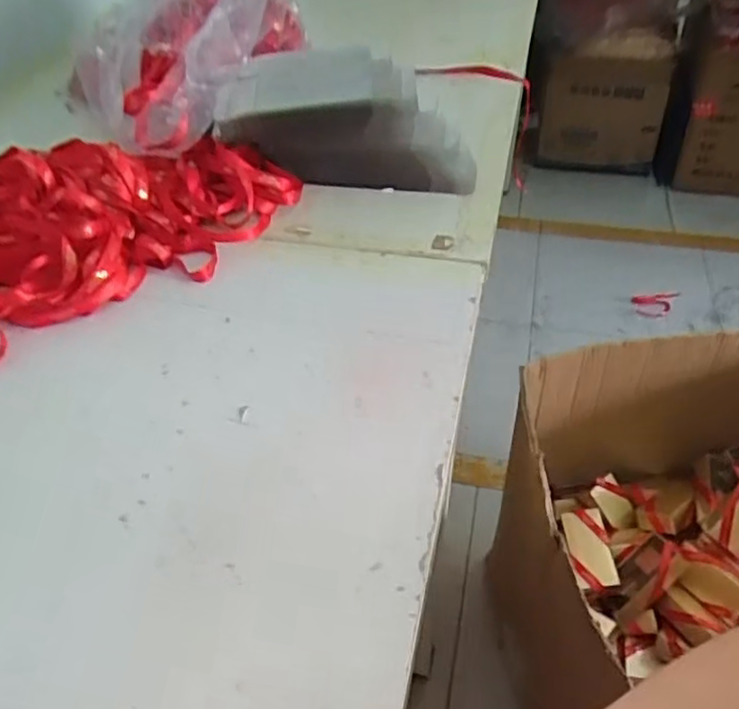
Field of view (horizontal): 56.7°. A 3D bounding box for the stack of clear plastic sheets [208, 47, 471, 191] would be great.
[{"bbox_3d":[-0.025,-0.240,0.712,0.266,0.123,0.074,5,42,8],"label":"stack of clear plastic sheets"}]

